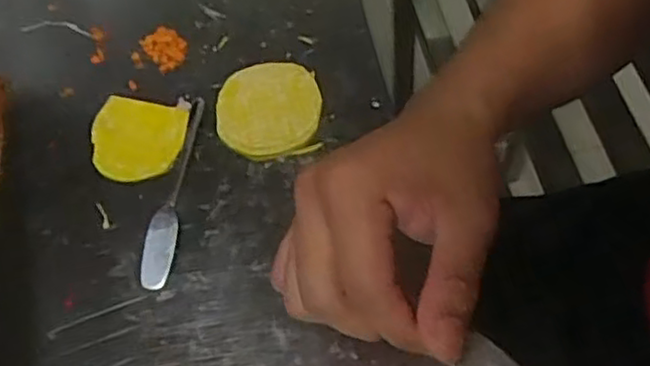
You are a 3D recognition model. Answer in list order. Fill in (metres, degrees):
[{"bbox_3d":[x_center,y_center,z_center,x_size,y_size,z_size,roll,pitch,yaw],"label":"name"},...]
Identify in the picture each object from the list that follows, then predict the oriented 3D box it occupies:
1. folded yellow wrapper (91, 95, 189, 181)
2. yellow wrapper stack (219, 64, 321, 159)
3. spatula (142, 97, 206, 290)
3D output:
[{"bbox_3d":[-0.127,-0.030,0.462,0.061,0.009,0.056,9,59,10],"label":"folded yellow wrapper"},{"bbox_3d":[-0.038,-0.051,0.473,0.067,0.006,0.077,-1,58,4],"label":"yellow wrapper stack"},{"bbox_3d":[-0.097,0.002,0.446,0.017,0.007,0.136,2,58,6],"label":"spatula"}]

